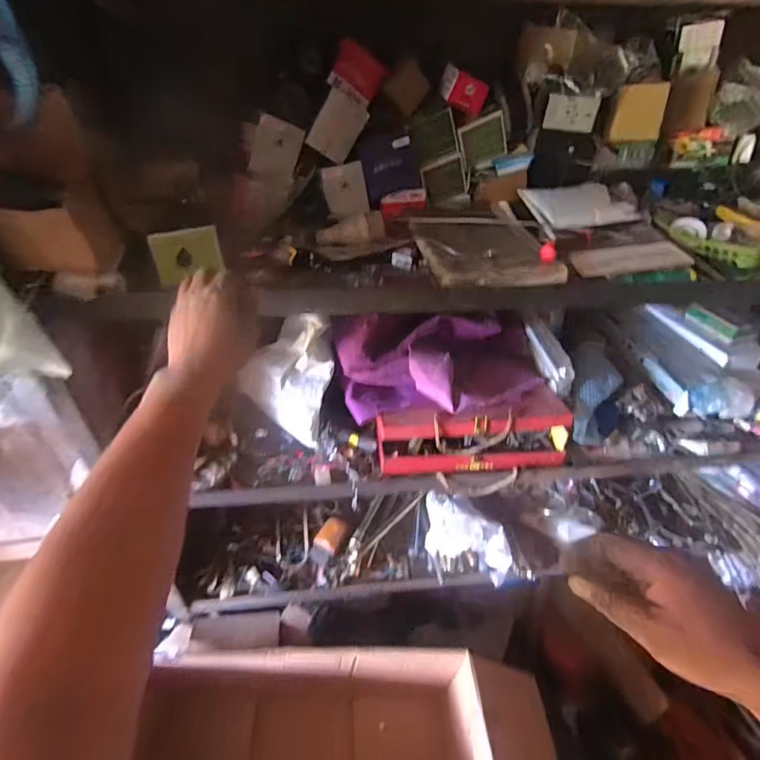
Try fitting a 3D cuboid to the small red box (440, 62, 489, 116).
[{"bbox_3d":[0.146,-0.506,0.785,0.078,0.053,0.031,15,26,-25],"label":"small red box"}]

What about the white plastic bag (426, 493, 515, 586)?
[{"bbox_3d":[0.215,0.375,1.114,0.192,0.077,0.253,2,38,2],"label":"white plastic bag"}]

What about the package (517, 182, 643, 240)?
[{"bbox_3d":[0.333,-0.301,0.769,0.153,0.017,0.149,-12,46,-8],"label":"package"}]

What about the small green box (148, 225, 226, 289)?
[{"bbox_3d":[-0.267,-0.173,0.622,0.088,0.068,0.014,-15,40,-18],"label":"small green box"}]

